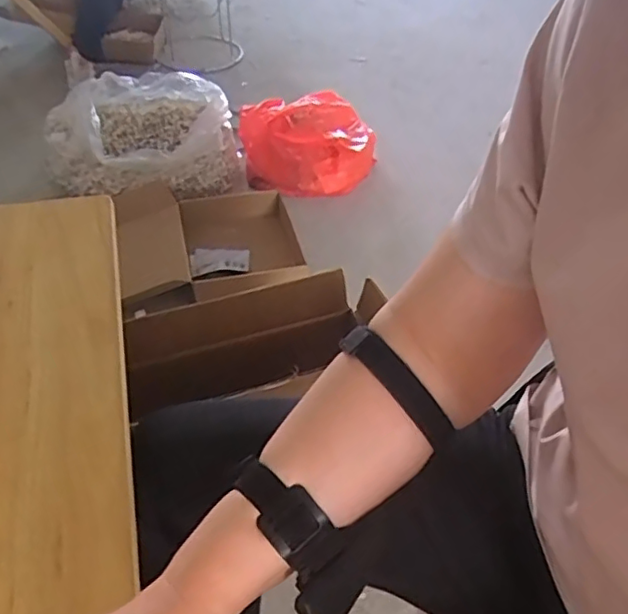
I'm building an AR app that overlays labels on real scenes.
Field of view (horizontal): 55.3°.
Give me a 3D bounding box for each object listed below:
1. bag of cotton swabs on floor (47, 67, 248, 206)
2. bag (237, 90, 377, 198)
[{"bbox_3d":[-0.472,-0.481,1.645,0.486,0.215,0.388,-24,49,-25],"label":"bag of cotton swabs on floor"},{"bbox_3d":[-0.018,-0.459,1.686,0.384,0.168,0.294,0,44,-3],"label":"bag"}]

